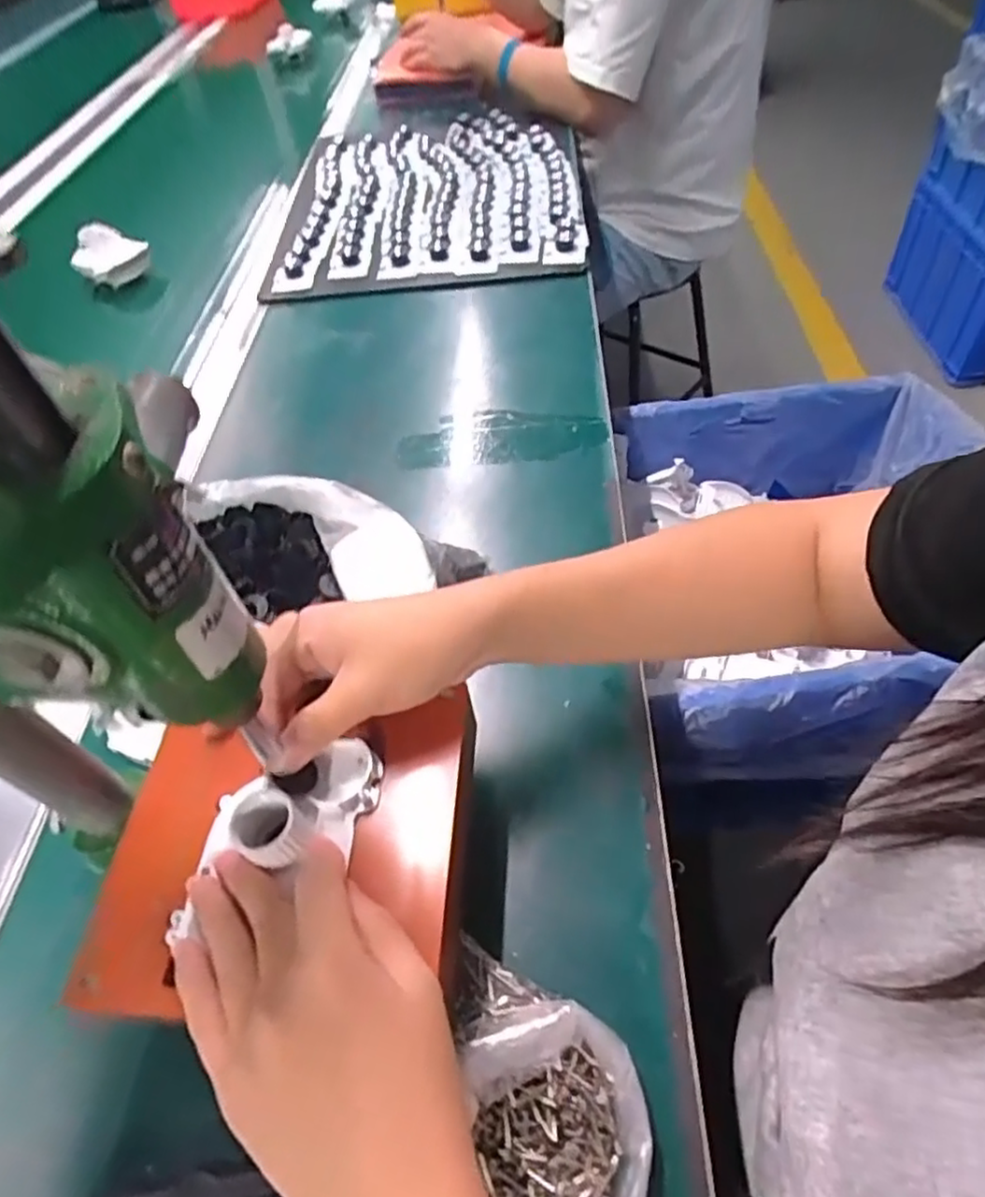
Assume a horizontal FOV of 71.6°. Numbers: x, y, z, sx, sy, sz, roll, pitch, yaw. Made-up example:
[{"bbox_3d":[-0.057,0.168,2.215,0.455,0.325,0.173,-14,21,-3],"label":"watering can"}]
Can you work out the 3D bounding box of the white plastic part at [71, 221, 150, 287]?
[{"bbox_3d":[-0.432,-0.381,0.761,0.094,0.031,0.064,27,58,21],"label":"white plastic part"}]

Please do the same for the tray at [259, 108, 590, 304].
[{"bbox_3d":[-0.065,-0.491,0.827,0.342,0.029,0.404,-1,52,5],"label":"tray"}]

